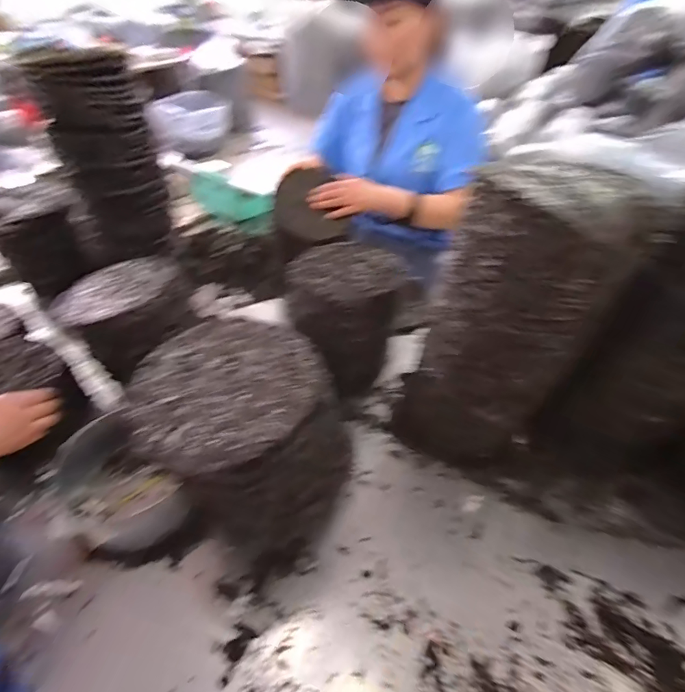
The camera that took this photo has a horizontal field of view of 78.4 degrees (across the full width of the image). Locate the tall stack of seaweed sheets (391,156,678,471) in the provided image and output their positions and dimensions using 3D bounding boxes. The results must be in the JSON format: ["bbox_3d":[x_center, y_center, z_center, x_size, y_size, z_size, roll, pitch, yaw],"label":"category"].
[{"bbox_3d":[0.236,-0.024,0.597,0.212,0.461,0.190,-32,52,-29],"label":"tall stack of seaweed sheets"}]

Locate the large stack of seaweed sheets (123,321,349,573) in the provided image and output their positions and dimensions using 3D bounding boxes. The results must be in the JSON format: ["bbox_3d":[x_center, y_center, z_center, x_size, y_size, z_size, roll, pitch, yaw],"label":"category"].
[{"bbox_3d":[-0.122,0.137,0.546,0.200,0.280,0.192,32,52,30],"label":"large stack of seaweed sheets"}]

